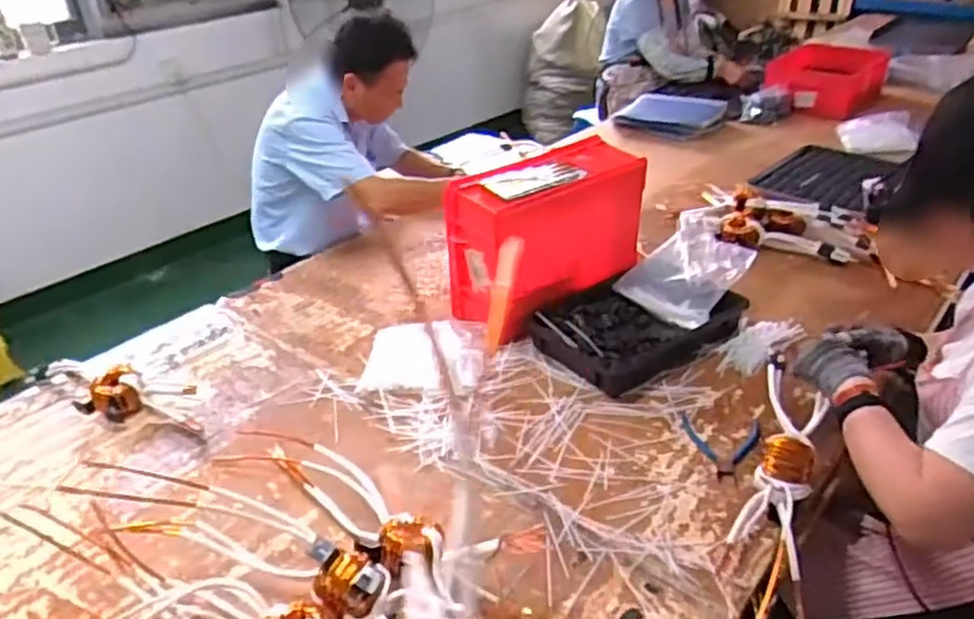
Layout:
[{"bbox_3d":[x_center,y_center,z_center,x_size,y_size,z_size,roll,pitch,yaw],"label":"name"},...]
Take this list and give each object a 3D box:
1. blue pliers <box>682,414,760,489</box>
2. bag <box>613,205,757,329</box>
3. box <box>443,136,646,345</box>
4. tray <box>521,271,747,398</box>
[{"bbox_3d":[0.363,0.214,1.122,0.122,0.012,0.132,4,34,14],"label":"blue pliers"},{"bbox_3d":[0.405,-0.085,1.435,0.218,0.143,0.192,-24,37,-29],"label":"bag"},{"bbox_3d":[0.117,-0.144,1.431,0.381,0.278,0.184,-21,36,-26],"label":"box"},{"bbox_3d":[0.287,0.021,1.385,0.364,0.053,0.260,-22,36,-25],"label":"tray"}]

